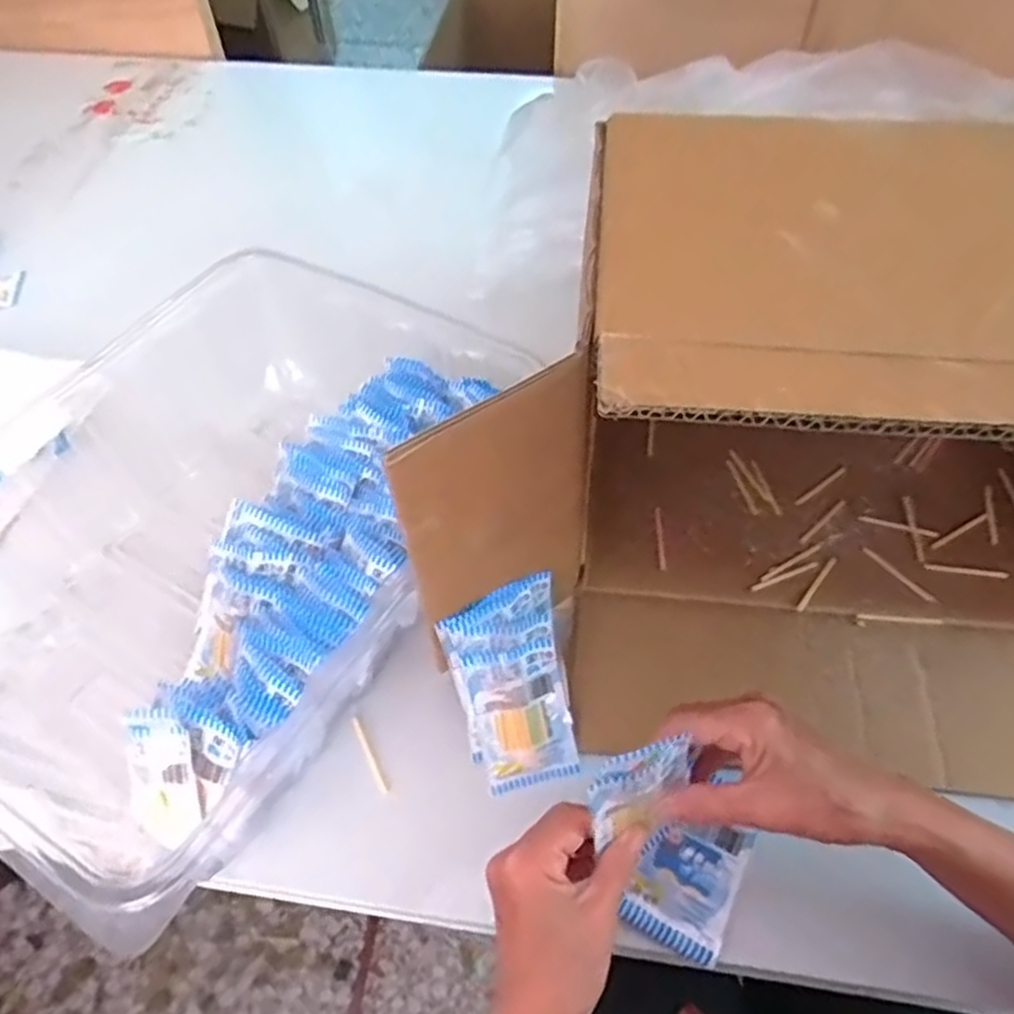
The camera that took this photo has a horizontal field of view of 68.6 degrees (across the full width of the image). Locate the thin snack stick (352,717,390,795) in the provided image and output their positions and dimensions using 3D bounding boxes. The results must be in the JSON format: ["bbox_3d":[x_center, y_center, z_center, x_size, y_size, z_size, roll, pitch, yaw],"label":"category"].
[{"bbox_3d":[-0.098,0.176,0.528,0.006,0.005,0.059,-24,57,-17],"label":"thin snack stick"}]

